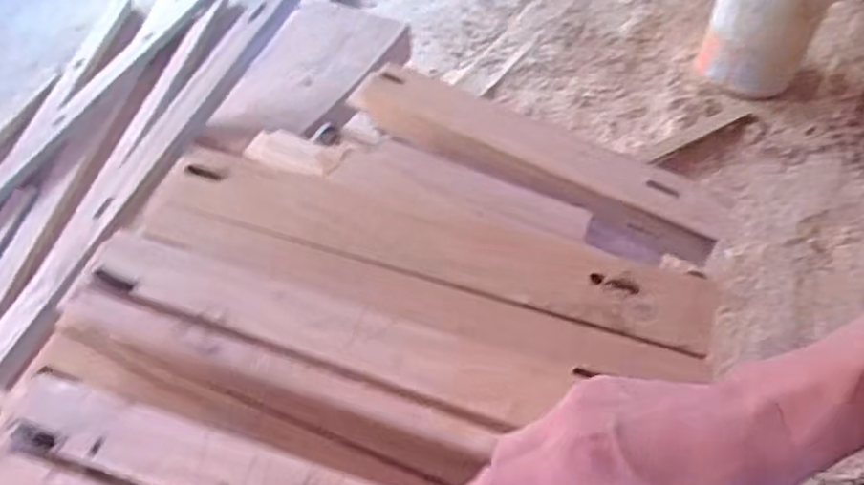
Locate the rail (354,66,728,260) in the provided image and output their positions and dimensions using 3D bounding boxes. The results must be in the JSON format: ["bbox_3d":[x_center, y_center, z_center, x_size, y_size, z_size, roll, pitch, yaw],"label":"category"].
[{"bbox_3d":[0.104,-0.098,0.782,0.439,0.060,0.078,27,56,15],"label":"rail"}]

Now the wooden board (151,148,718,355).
[{"bbox_3d":[-0.008,-0.005,0.526,0.417,0.031,0.066,16,51,9],"label":"wooden board"}]

